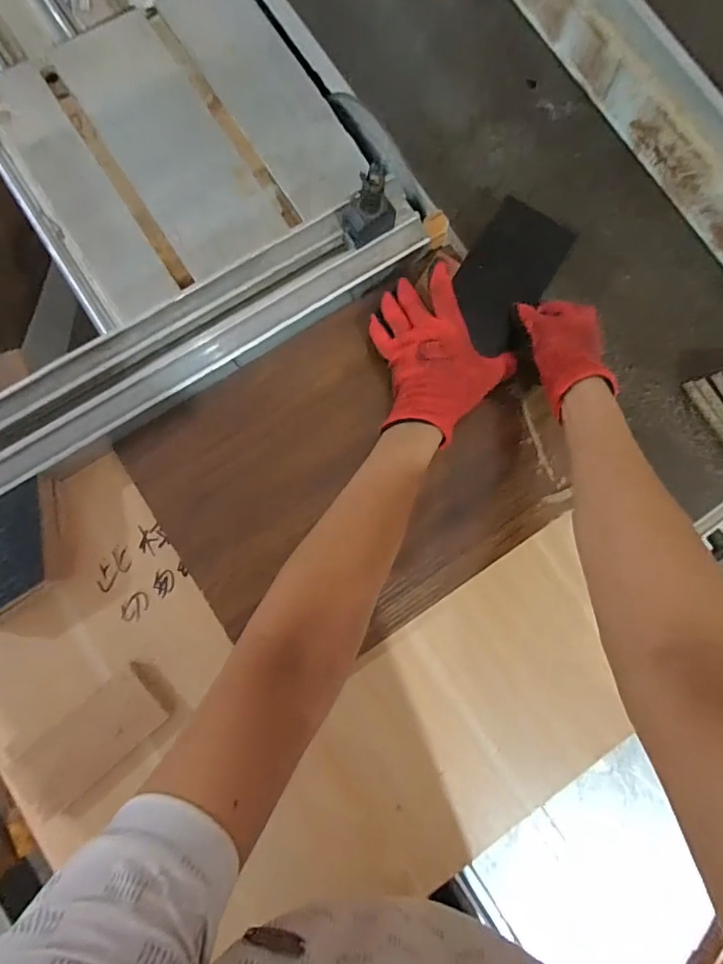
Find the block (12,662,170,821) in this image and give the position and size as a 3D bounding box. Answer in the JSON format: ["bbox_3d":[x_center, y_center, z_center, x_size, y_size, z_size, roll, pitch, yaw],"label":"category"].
[{"bbox_3d":[-0.270,0.256,0.490,0.147,0.017,0.071,-41,85,-8],"label":"block"}]

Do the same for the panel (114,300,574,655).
[{"bbox_3d":[0.000,-0.012,0.529,0.401,0.020,0.307,-32,84,-7],"label":"panel"}]

